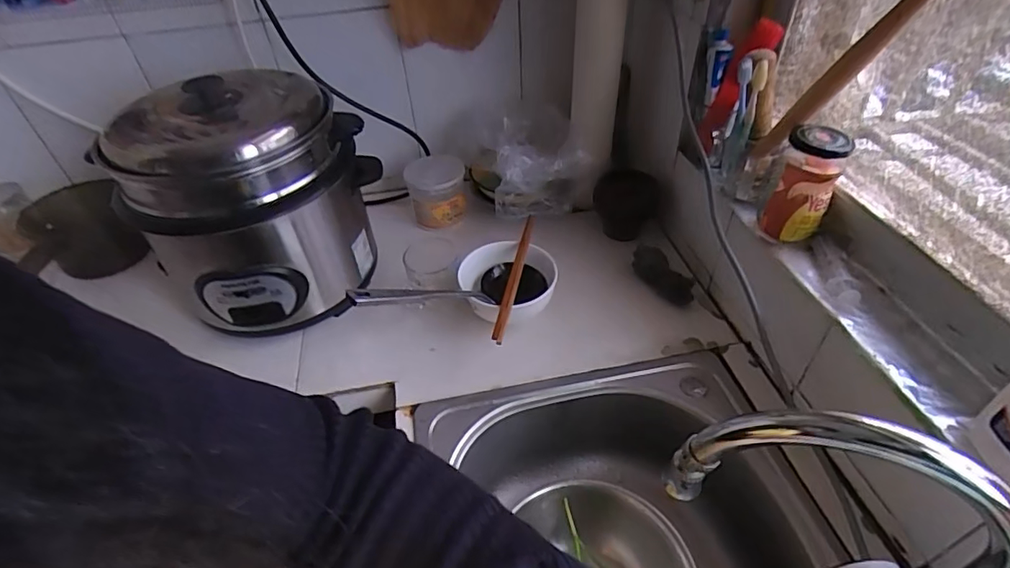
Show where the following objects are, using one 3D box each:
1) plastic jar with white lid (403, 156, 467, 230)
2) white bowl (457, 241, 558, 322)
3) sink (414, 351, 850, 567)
[{"bbox_3d":[-0.122,-0.166,0.941,0.106,0.091,0.102,-2,43,2],"label":"plastic jar with white lid"},{"bbox_3d":[0.007,0.007,0.759,0.134,0.077,0.134,-2,43,2],"label":"white bowl"},{"bbox_3d":[0.141,0.325,0.563,0.404,0.154,0.470,-8,43,-5],"label":"sink"}]

